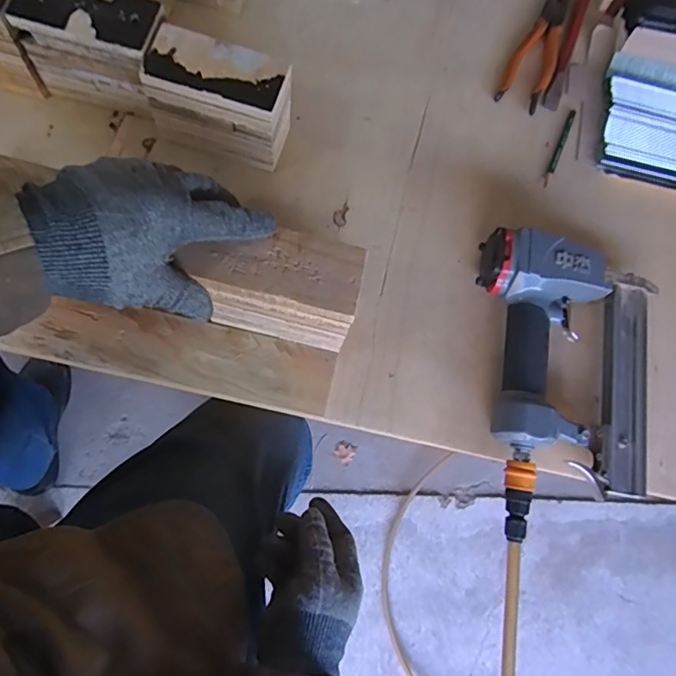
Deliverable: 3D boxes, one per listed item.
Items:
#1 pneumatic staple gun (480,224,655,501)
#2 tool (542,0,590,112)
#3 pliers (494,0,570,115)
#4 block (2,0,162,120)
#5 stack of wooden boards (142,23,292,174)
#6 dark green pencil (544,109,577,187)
[{"bbox_3d":[0.211,0.016,0.458,0.168,0.054,0.220,10,73,-3],"label":"pneumatic staple gun"},{"bbox_3d":[0.277,-0.365,0.600,0.021,0.014,0.238,22,73,1],"label":"tool"},{"bbox_3d":[0.237,-0.343,0.587,0.049,0.012,0.190,25,73,2],"label":"pliers"},{"bbox_3d":[-0.223,-0.272,0.474,0.120,0.083,0.068,17,74,0],"label":"block"},{"bbox_3d":[-0.112,-0.222,0.480,0.124,0.093,0.066,15,75,-1],"label":"stack of wooden boards"},{"bbox_3d":[0.244,-0.209,0.555,0.008,0.004,0.106,26,73,2],"label":"dark green pencil"}]

